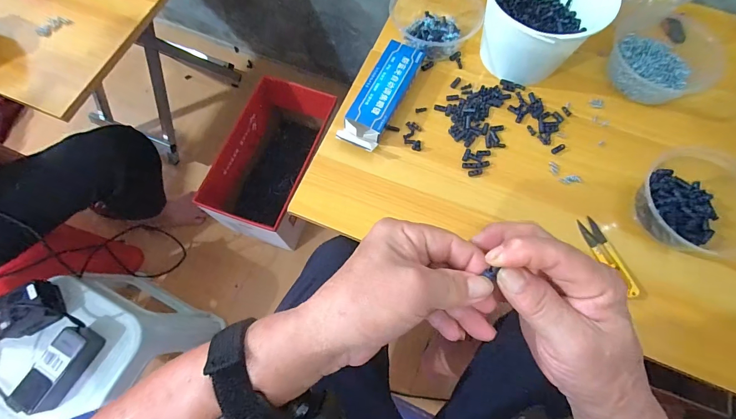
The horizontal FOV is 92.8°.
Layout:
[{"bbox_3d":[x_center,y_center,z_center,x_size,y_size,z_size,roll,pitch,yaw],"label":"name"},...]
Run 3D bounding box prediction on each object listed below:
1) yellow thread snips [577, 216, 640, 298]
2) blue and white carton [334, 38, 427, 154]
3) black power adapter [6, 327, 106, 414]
[{"bbox_3d":[0.297,0.057,0.433,0.026,0.015,0.103,-19,72,-7],"label":"yellow thread snips"},{"bbox_3d":[0.020,-0.161,0.508,0.057,0.038,0.175,25,72,9],"label":"blue and white carton"},{"bbox_3d":[-0.542,0.277,0.610,0.071,0.051,0.146,23,72,8],"label":"black power adapter"}]

